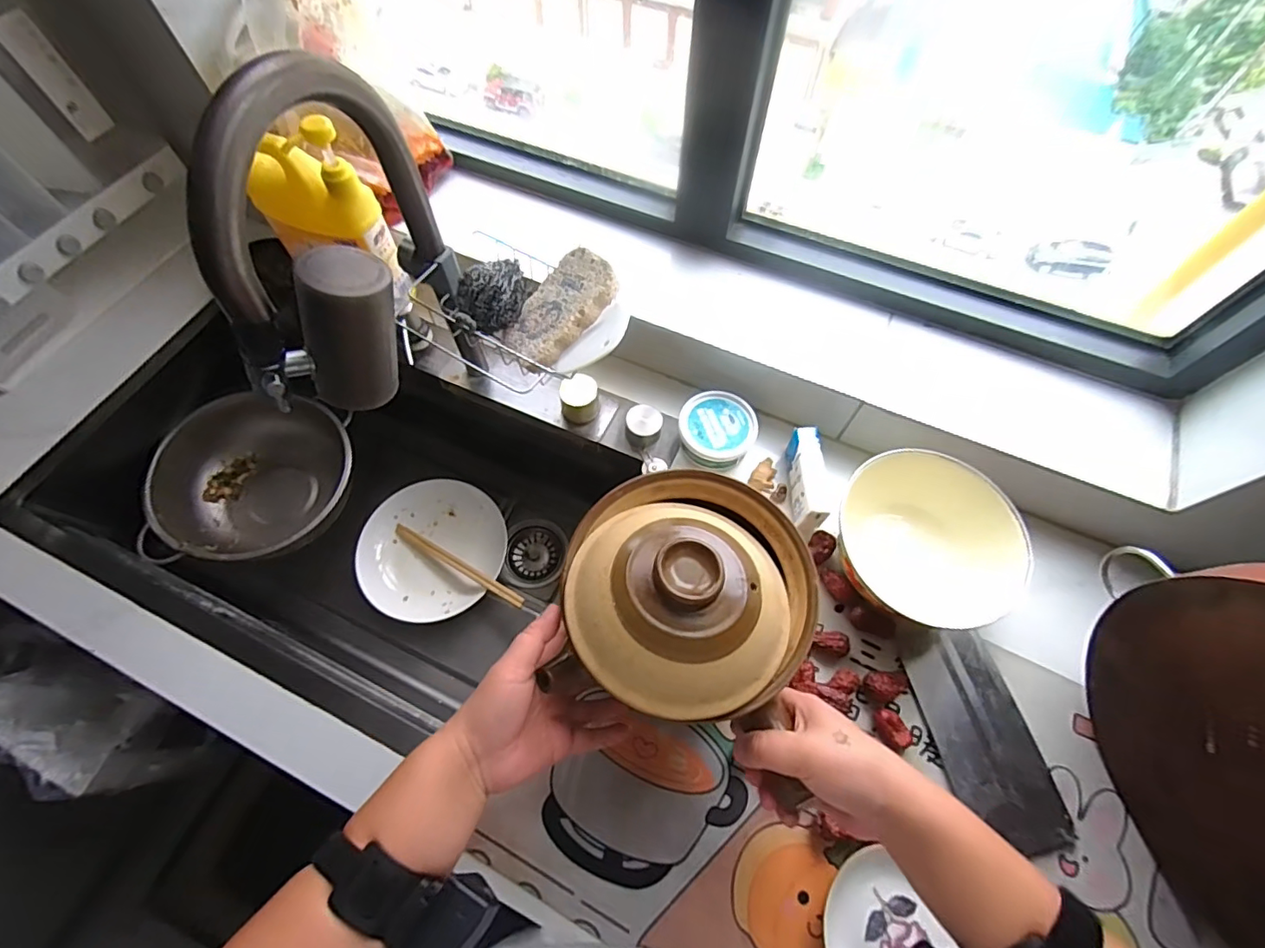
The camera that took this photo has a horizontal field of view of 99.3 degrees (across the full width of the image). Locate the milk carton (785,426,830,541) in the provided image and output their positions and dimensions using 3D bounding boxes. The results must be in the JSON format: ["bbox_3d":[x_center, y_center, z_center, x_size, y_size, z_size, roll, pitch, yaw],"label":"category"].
[{"bbox_3d":[0.193,0.009,0.598,0.034,0.052,0.112,2,64,0],"label":"milk carton"}]

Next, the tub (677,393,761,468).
[{"bbox_3d":[0.097,-0.049,0.633,0.084,0.047,0.084,0,64,-1],"label":"tub"}]

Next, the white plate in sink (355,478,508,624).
[{"bbox_3d":[-0.283,0.107,0.770,0.199,0.035,0.198,0,64,-1],"label":"white plate in sink"}]

